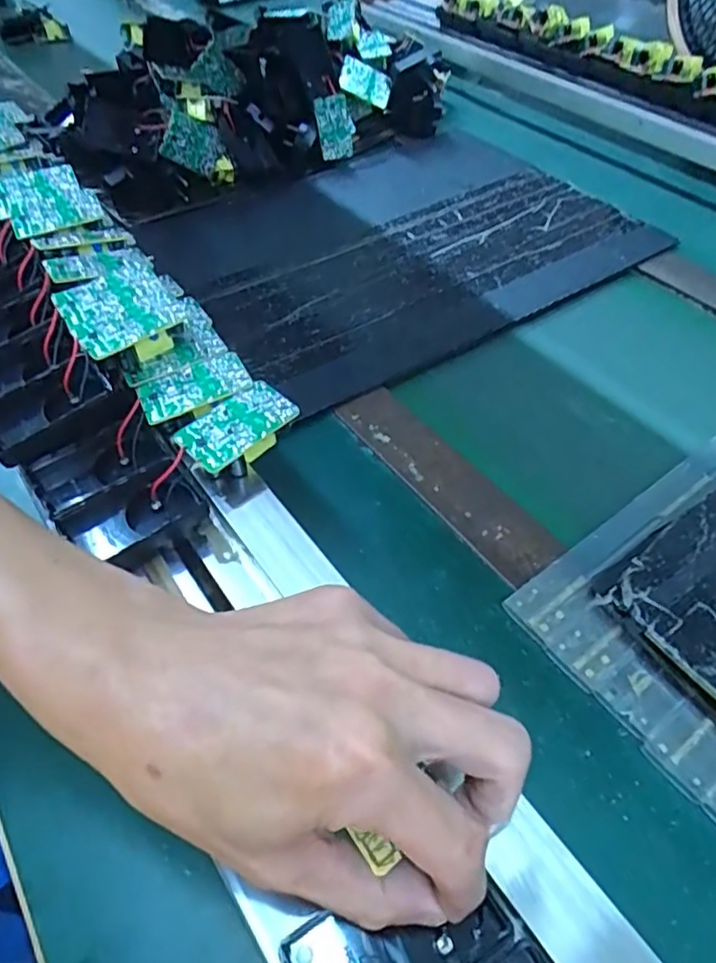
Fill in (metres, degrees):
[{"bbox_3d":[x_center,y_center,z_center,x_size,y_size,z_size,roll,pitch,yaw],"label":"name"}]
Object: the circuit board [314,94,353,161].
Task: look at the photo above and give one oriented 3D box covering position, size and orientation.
[{"bbox_3d":[-0.029,-0.417,0.733,0.046,0.066,0.010,-32,47,-24],"label":"circuit board"}]

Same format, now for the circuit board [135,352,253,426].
[{"bbox_3d":[-0.098,-0.058,0.367,0.063,0.004,0.038,-21,53,-17],"label":"circuit board"}]

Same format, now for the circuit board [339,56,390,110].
[{"bbox_3d":[0.010,-0.481,0.746,0.077,0.035,0.011,0,41,-44],"label":"circuit board"}]

